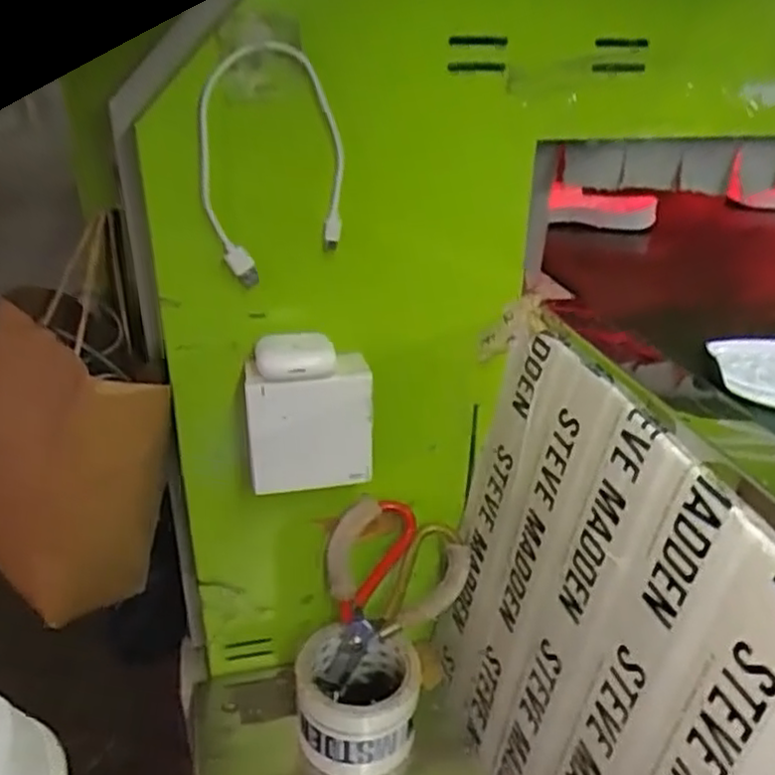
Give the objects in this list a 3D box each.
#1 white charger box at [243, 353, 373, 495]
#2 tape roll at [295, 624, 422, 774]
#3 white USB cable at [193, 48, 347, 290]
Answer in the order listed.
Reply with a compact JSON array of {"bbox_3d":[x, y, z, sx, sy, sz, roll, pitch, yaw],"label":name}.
[{"bbox_3d":[-0.054,0.025,0.501,0.084,0.085,0.033,-4,28,-9],"label":"white charger box"},{"bbox_3d":[-0.024,0.251,0.577,0.094,0.074,0.086,7,25,-3],"label":"tape roll"},{"bbox_3d":[-0.072,-0.133,0.442,0.087,0.142,0.017,5,25,-7],"label":"white USB cable"}]

